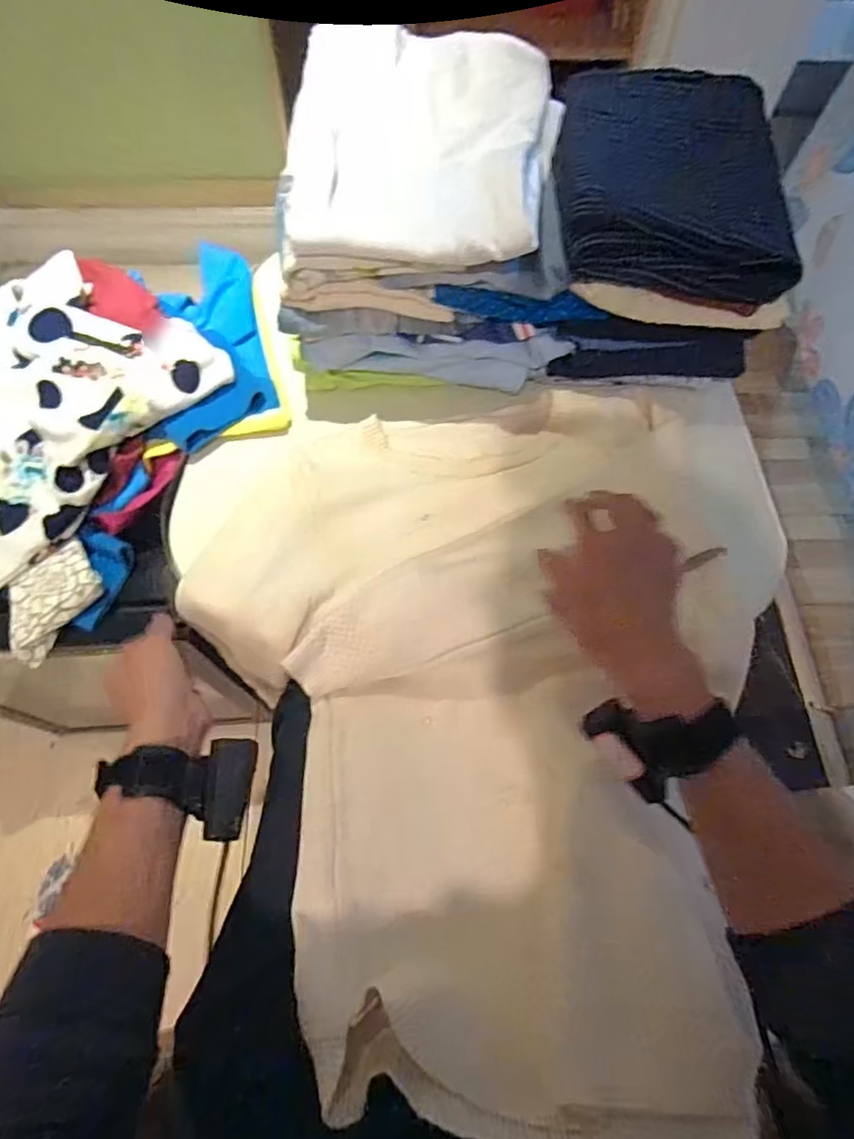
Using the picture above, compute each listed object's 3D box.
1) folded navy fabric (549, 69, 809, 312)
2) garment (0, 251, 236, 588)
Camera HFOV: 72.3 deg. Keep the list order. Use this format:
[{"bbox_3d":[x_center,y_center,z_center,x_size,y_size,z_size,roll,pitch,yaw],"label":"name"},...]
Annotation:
[{"bbox_3d":[0.224,-0.361,0.541,0.197,0.065,0.224,5,65,1],"label":"folded navy fabric"},{"bbox_3d":[-0.487,-0.167,0.645,0.465,0.135,0.338,-35,71,-17],"label":"garment"}]

